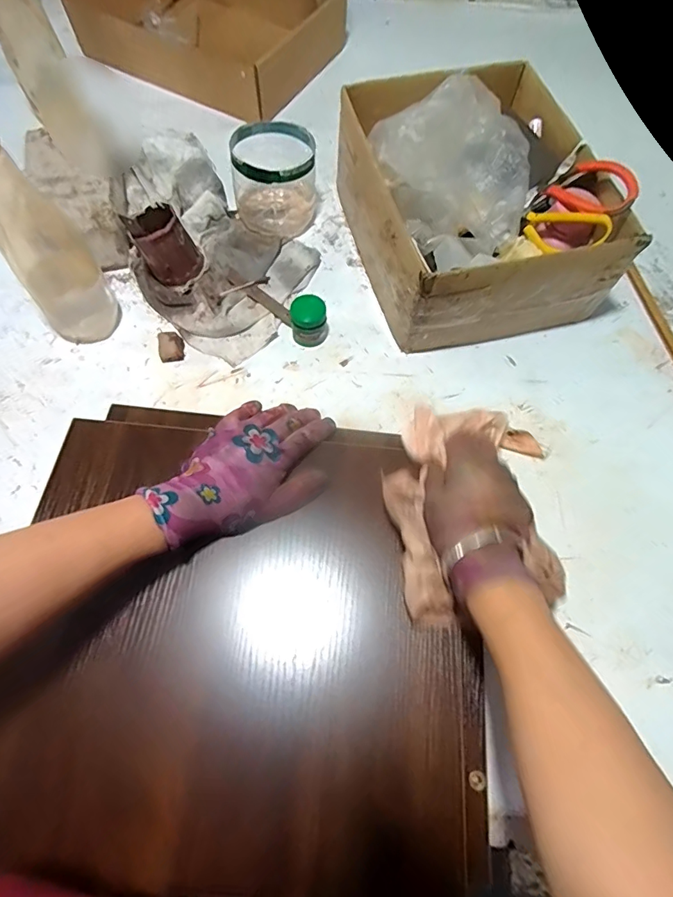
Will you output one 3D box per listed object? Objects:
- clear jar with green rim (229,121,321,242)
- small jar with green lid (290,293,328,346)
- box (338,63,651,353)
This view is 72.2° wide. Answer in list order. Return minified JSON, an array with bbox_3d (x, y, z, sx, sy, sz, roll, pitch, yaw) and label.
[{"bbox_3d":[-0.077,-0.332,0.576,0.101,0.089,0.096,1,66,-3],"label":"clear jar with green rim"},{"bbox_3d":[-0.029,-0.143,0.524,0.042,0.049,0.035,-7,67,-7],"label":"small jar with green lid"},{"bbox_3d":[0.161,-0.303,0.534,0.262,0.168,0.319,-13,67,-9],"label":"box"}]

